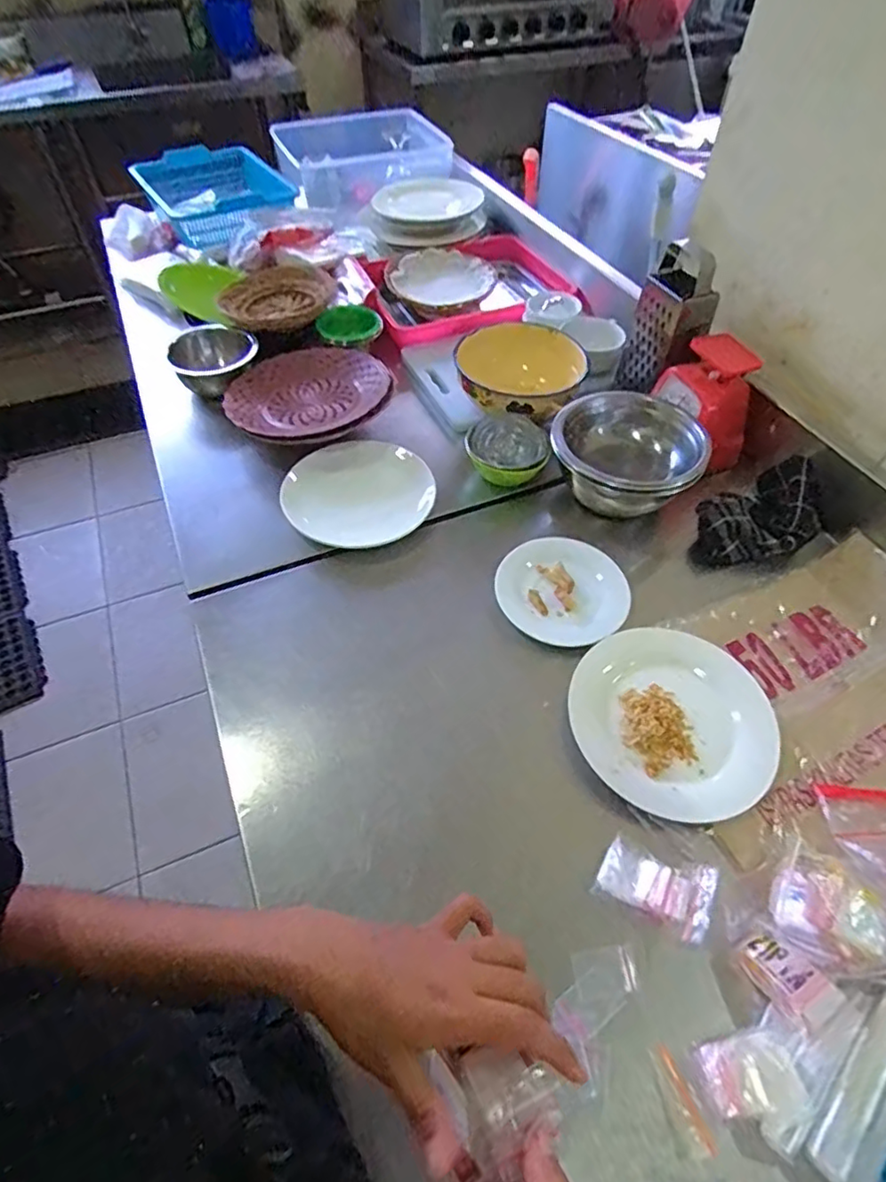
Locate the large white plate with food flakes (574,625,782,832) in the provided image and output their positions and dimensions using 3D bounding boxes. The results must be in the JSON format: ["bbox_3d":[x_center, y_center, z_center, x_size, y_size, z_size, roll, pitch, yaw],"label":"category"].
[{"bbox_3d":[0.227,0.126,0.591,0.188,0.022,0.193,0,52,0],"label":"large white plate with food flakes"}]

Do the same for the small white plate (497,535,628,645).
[{"bbox_3d":[0.137,-0.003,0.689,0.130,0.032,0.150,-37,60,-25],"label":"small white plate"}]

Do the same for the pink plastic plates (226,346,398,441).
[{"bbox_3d":[-0.192,-0.280,0.874,0.230,0.049,0.220,0,52,0],"label":"pink plastic plates"}]

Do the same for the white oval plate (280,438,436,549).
[{"bbox_3d":[-0.115,-0.131,0.771,0.175,0.033,0.187,-28,54,-7],"label":"white oval plate"}]

